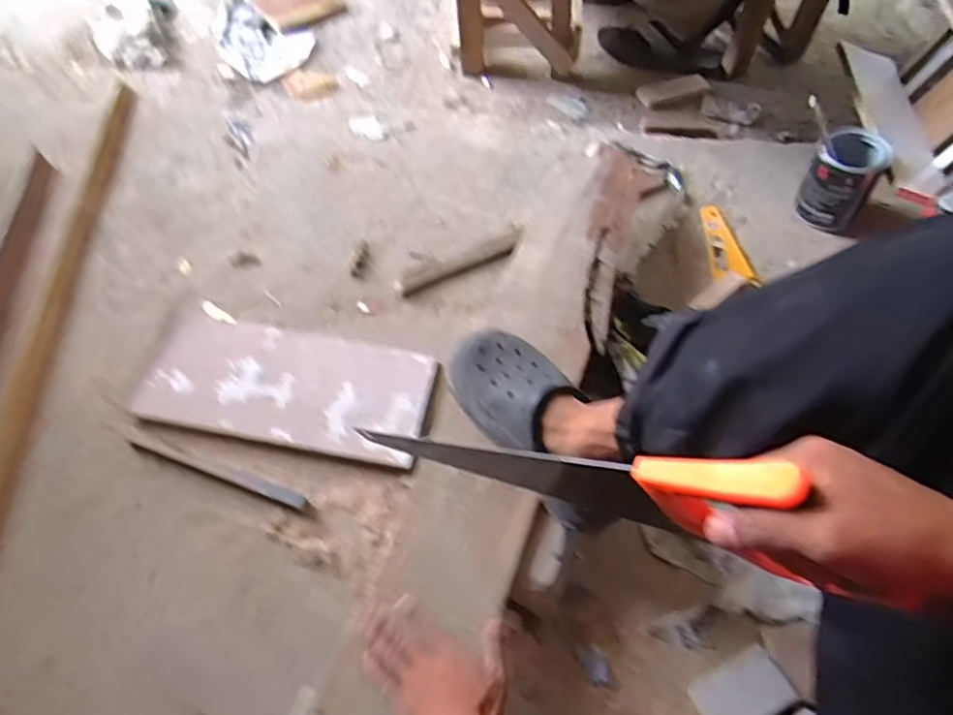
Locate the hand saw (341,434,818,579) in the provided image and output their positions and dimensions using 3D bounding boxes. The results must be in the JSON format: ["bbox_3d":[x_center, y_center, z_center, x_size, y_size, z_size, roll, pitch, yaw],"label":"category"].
[{"bbox_3d":[0.054,0.092,0.479,0.374,0.084,0.019,-2,47,47],"label":"hand saw"}]

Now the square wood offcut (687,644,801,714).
[{"bbox_3d":[0.295,0.372,0.710,0.102,0.018,0.063,-22,63,-15],"label":"square wood offcut"}]

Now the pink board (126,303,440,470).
[{"bbox_3d":[-0.260,0.036,0.900,0.382,0.027,0.188,11,60,3],"label":"pink board"}]

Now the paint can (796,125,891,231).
[{"bbox_3d":[0.621,-0.307,1.097,0.109,0.133,0.116,33,63,16],"label":"paint can"}]

